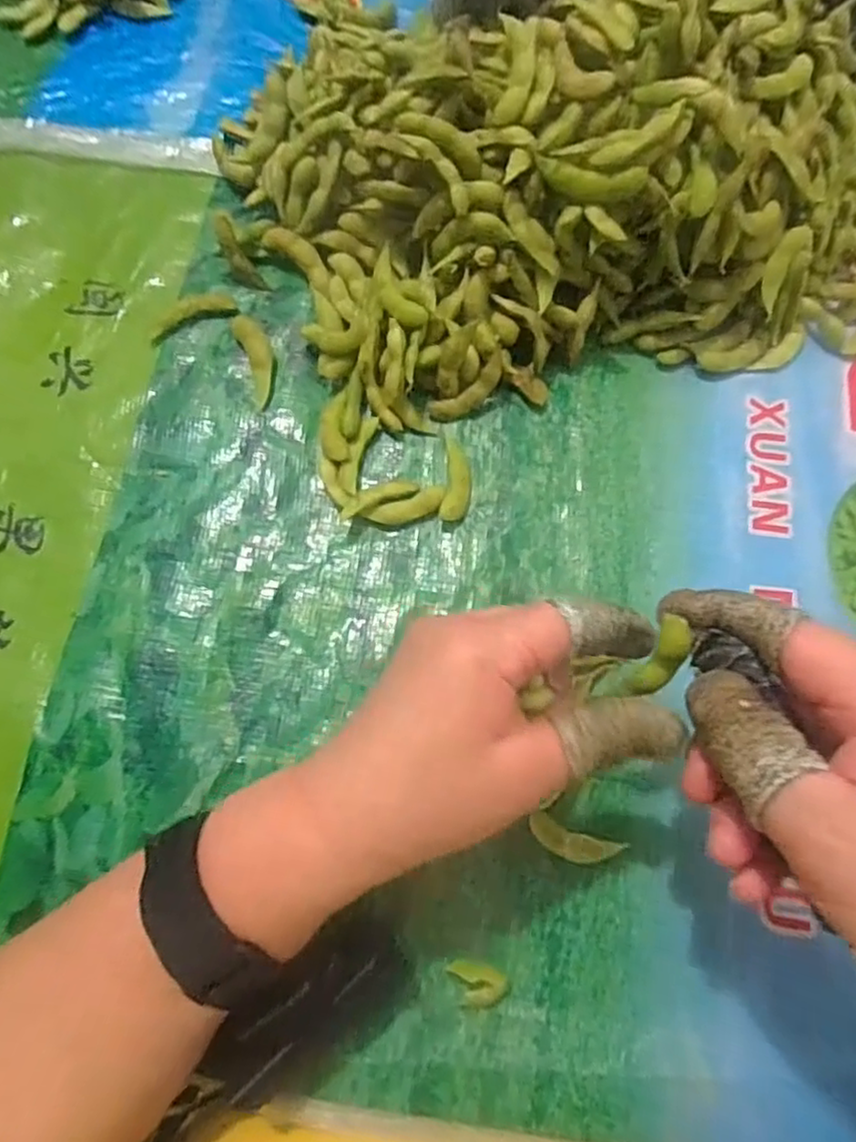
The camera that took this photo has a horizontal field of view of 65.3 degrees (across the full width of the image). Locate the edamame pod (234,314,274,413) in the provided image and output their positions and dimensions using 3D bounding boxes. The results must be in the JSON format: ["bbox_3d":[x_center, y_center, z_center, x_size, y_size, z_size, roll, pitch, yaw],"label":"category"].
[{"bbox_3d":[-0.092,-0.116,0.360,0.017,0.007,0.058,-18,72,-7],"label":"edamame pod"}]

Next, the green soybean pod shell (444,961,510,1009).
[{"bbox_3d":[0.019,0.167,0.269,0.024,0.004,0.015,12,71,3],"label":"green soybean pod shell"}]

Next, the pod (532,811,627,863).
[{"bbox_3d":[0.063,0.117,0.286,0.040,0.005,0.014,21,72,6],"label":"pod"}]

